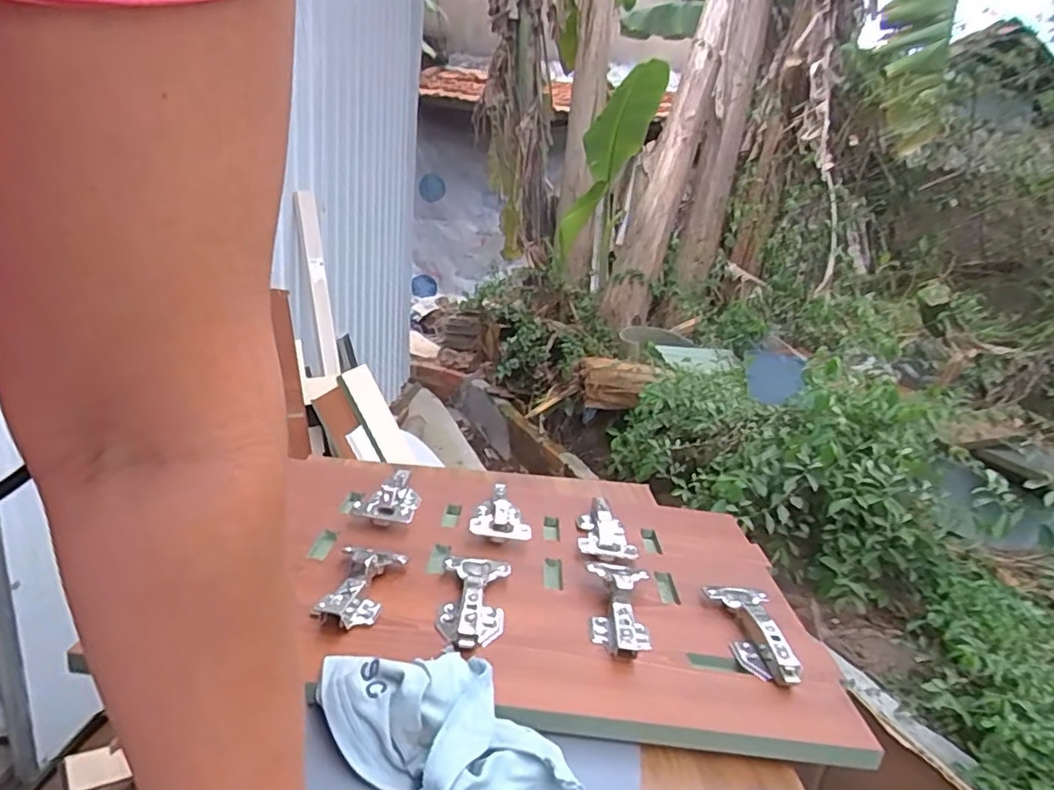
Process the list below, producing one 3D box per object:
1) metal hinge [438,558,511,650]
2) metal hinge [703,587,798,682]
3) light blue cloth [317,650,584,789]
[{"bbox_3d":[-0.043,0.171,0.521,0.055,0.029,0.112,4,16,-4],"label":"metal hinge"},{"bbox_3d":[0.188,0.197,0.532,0.054,0.028,0.111,7,16,6],"label":"metal hinge"},{"bbox_3d":[-0.047,0.215,0.393,0.106,0.059,0.140,-10,22,-42],"label":"light blue cloth"}]

